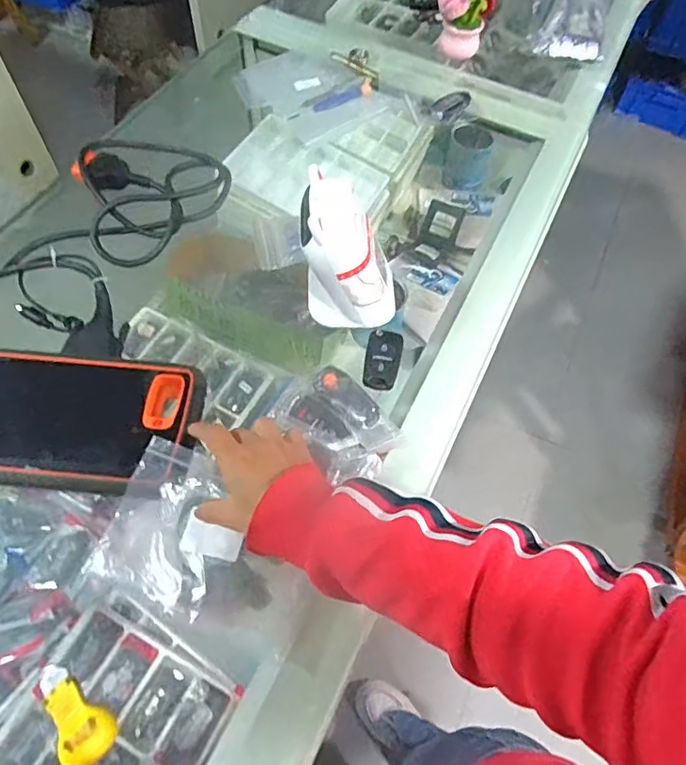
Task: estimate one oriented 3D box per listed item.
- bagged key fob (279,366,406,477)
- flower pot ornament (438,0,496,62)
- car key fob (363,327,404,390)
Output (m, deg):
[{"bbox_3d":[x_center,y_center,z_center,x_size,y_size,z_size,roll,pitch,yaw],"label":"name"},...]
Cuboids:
[{"bbox_3d":[-0.003,0.035,0.486,0.075,0.024,0.095,-36,69,-20],"label":"bagged key fob"},{"bbox_3d":[0.171,-0.519,0.751,0.079,0.107,0.073,14,61,5],"label":"flower pot ornament"},{"bbox_3d":[0.039,-0.022,0.521,0.034,0.013,0.060,11,61,3],"label":"car key fob"}]

